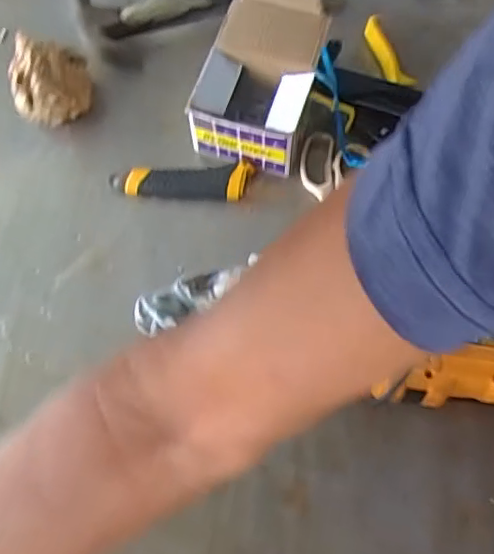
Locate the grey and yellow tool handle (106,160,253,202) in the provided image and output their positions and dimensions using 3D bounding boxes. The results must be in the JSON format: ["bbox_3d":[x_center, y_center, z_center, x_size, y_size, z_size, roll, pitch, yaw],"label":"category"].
[{"bbox_3d":[-0.070,-0.103,0.619,0.149,0.019,0.038,-1,68,-1],"label":"grey and yellow tool handle"}]

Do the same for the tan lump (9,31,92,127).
[{"bbox_3d":[-0.212,-0.211,0.629,0.085,0.076,0.062,-19,69,-8],"label":"tan lump"}]

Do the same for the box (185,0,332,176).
[{"bbox_3d":[0.016,-0.212,0.621,0.115,0.083,0.169,15,68,6],"label":"box"}]

